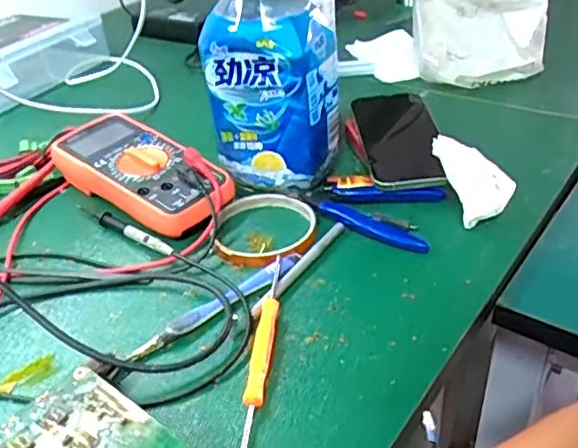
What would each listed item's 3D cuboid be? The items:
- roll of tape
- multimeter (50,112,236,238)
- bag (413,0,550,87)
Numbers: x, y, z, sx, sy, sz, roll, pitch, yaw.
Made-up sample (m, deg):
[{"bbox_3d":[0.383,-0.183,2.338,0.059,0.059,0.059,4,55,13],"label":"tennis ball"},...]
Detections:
[{"bbox_3d":[-0.018,0.001,0.475,0.077,0.009,0.087,-6,36,1],"label":"roll of tape"},{"bbox_3d":[-0.129,-0.043,0.525,0.194,0.041,0.078,26,47,37],"label":"multimeter"},{"bbox_3d":[0.203,-0.205,0.642,0.133,0.107,0.062,4,37,14],"label":"bag"}]

